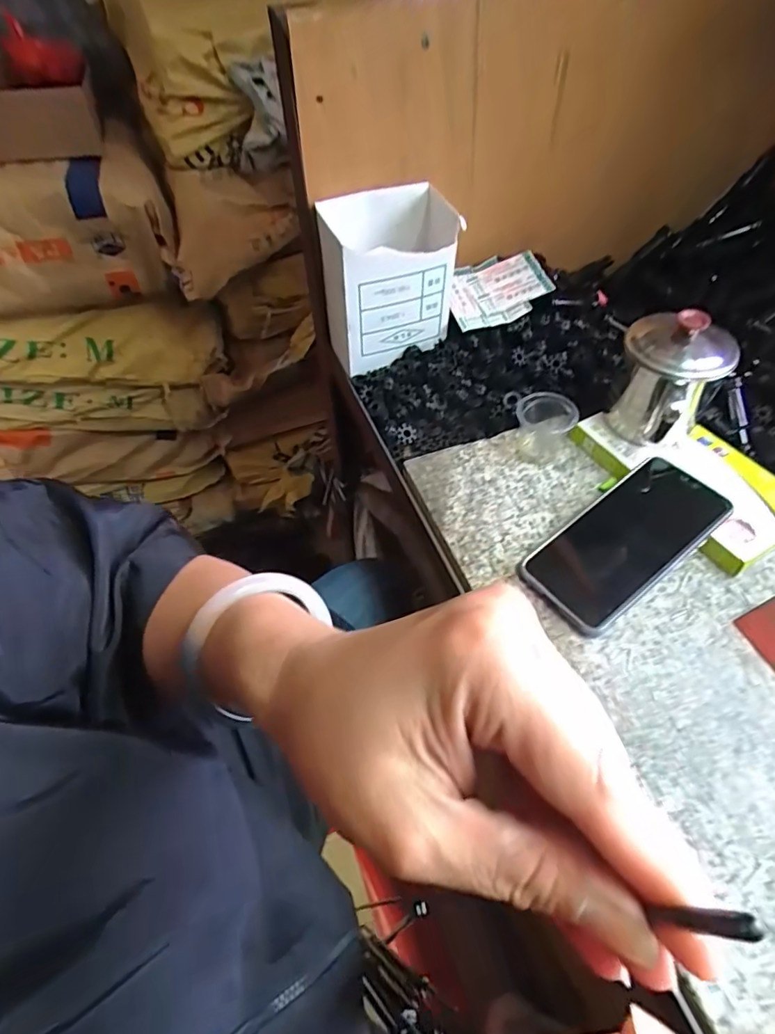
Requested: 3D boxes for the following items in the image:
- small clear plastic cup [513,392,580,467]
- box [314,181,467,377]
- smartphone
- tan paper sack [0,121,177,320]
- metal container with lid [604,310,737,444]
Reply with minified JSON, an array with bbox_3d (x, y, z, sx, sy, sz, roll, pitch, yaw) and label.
[{"bbox_3d":[0.139,-0.084,0.464,0.050,0.048,0.053,2,53,5],"label":"small clear plastic cup"},{"bbox_3d":[0.004,-0.235,0.523,0.128,0.141,0.084,-18,54,-10],"label":"box"},{"bbox_3d":[0.179,0.017,0.390,0.156,0.005,0.075,-36,55,-12],"label":"smartphone"},{"bbox_3d":[-0.583,-0.402,0.774,0.502,0.182,0.157,-18,54,-10],"label":"tan paper sack"},{"bbox_3d":[0.222,-0.104,0.426,0.081,0.108,0.088,27,59,21],"label":"metal container with lid"}]

